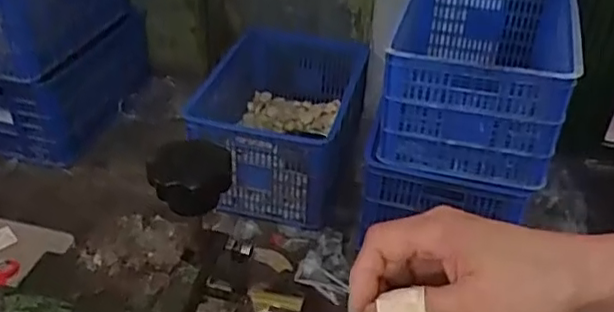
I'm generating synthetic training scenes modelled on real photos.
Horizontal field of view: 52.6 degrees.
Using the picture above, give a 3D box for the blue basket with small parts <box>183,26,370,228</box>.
[{"bbox_3d":[-0.089,-0.103,1.832,0.425,0.296,0.535,10,37,10],"label":"blue basket with small parts"}]

